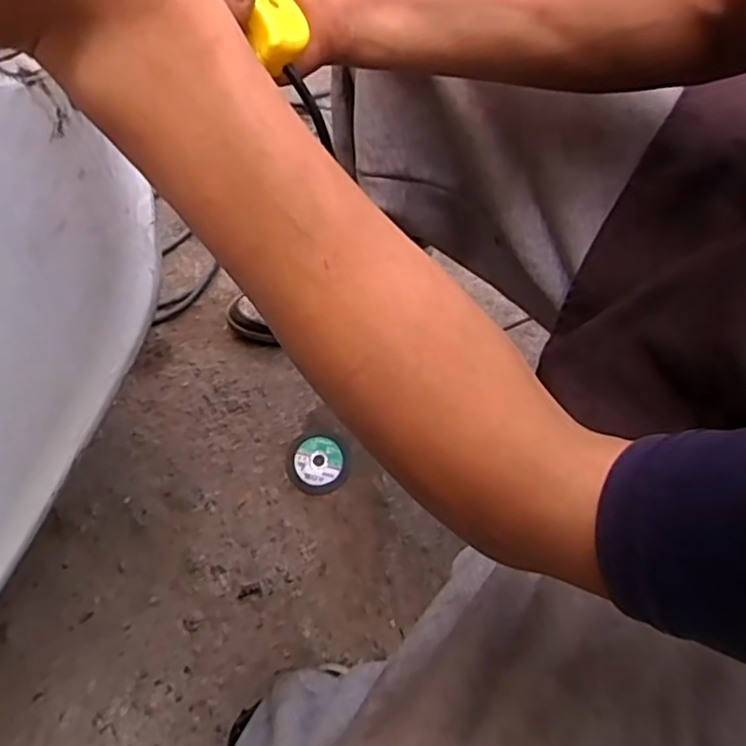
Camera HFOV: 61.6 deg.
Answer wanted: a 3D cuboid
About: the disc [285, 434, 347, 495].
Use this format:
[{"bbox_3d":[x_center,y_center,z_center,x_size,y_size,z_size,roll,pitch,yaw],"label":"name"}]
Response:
[{"bbox_3d":[-0.080,0.129,0.890,0.081,0.006,0.083,0,69,1],"label":"disc"}]

